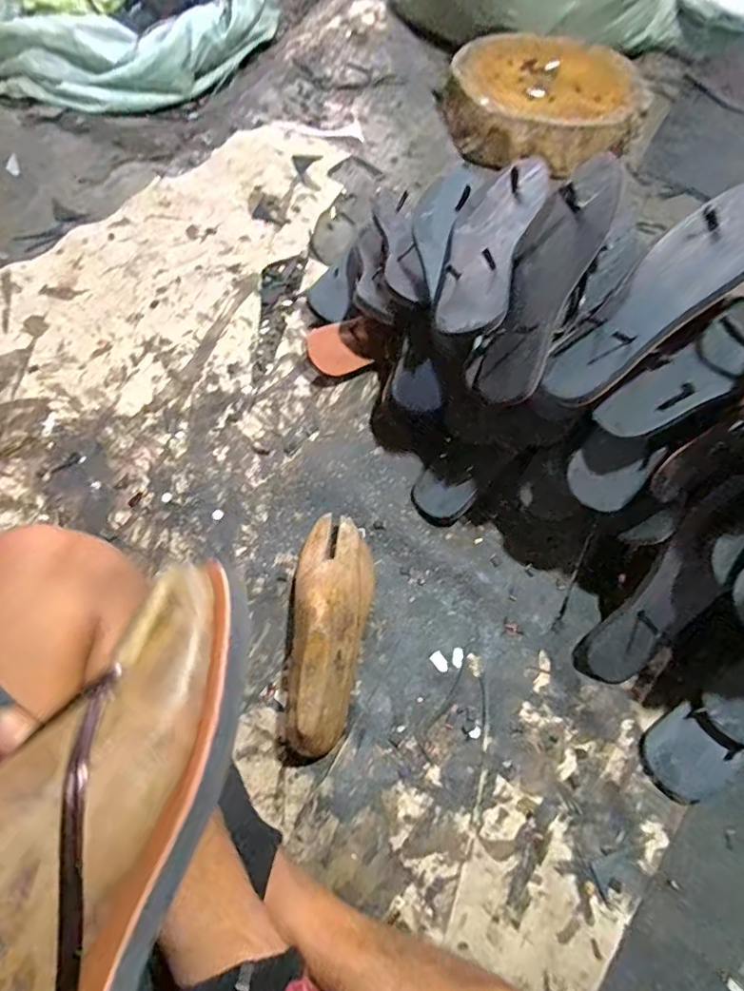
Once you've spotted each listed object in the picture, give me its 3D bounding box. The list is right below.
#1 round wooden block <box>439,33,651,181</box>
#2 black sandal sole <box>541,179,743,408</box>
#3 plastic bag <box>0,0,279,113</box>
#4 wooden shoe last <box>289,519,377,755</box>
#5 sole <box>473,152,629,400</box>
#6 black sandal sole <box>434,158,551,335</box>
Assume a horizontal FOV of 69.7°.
[{"bbox_3d":[0.329,-0.753,1.026,0.369,0.091,0.346,1,63,-3],"label":"round wooden block"},{"bbox_3d":[0.261,-0.176,0.472,0.246,0.016,0.093,-49,42,5],"label":"black sandal sole"},{"bbox_3d":[-0.556,-0.991,1.066,0.576,0.143,0.535,22,64,8],"label":"plastic bag"},{"bbox_3d":[-0.041,0.126,0.540,0.079,0.086,0.239,3,63,-1],"label":"wooden shoe last"},{"bbox_3d":[0.165,-0.208,0.526,0.090,0.016,0.235,31,103,49],"label":"sole"},{"bbox_3d":[0.122,-0.273,0.576,0.095,0.022,0.231,11,70,34],"label":"black sandal sole"}]

